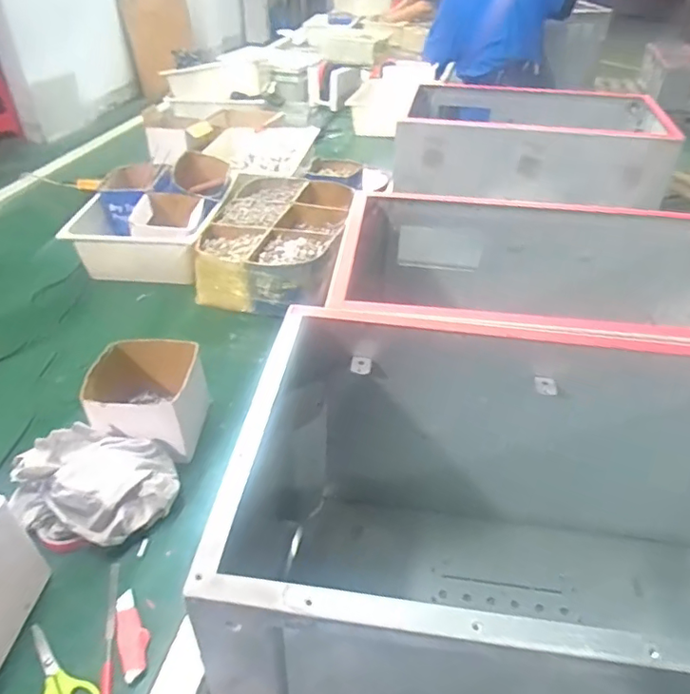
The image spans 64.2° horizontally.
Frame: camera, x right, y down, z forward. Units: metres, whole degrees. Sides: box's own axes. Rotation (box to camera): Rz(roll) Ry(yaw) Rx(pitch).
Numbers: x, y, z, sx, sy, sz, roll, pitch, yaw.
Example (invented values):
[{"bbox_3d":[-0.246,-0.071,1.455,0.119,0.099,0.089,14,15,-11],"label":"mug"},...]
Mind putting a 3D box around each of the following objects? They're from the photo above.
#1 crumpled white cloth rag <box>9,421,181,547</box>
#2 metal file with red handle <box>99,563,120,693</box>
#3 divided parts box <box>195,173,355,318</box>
[{"bbox_3d":[-0.324,0.173,0.703,0.205,0.093,0.135,2,39,1],"label":"crumpled white cloth rag"},{"bbox_3d":[-0.254,0.314,0.592,0.013,0.013,0.175,-9,40,-12],"label":"metal file with red handle"},{"bbox_3d":[-0.151,-0.240,1.202,0.261,0.106,0.428,5,39,5],"label":"divided parts box"}]

